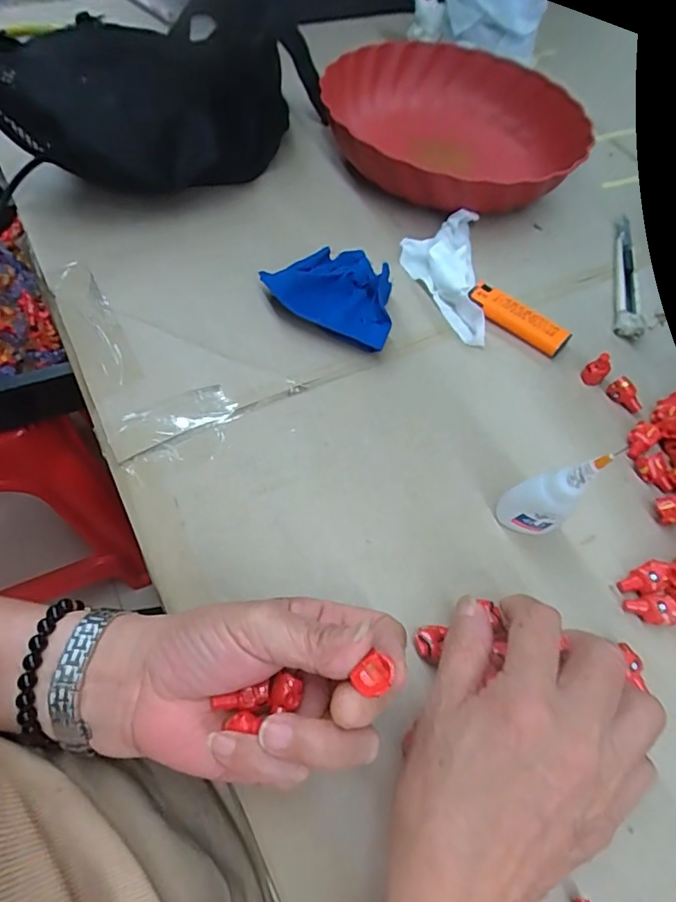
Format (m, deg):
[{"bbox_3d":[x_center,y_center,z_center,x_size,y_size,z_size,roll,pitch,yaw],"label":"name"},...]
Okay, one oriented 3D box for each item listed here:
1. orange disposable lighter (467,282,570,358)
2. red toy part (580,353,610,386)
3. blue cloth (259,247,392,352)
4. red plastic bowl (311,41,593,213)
[{"bbox_3d":[0.133,-0.098,0.390,0.078,0.009,0.025,39,64,16],"label":"orange disposable lighter"},{"bbox_3d":[0.185,-0.058,0.374,0.015,0.025,0.013,37,64,16],"label":"red toy part"},{"bbox_3d":[0.003,-0.120,0.382,0.091,0.023,0.084,24,61,9],"label":"blue cloth"},{"bbox_3d":[0.106,-0.307,0.509,0.233,0.077,0.244,0,62,-1],"label":"red plastic bowl"}]

